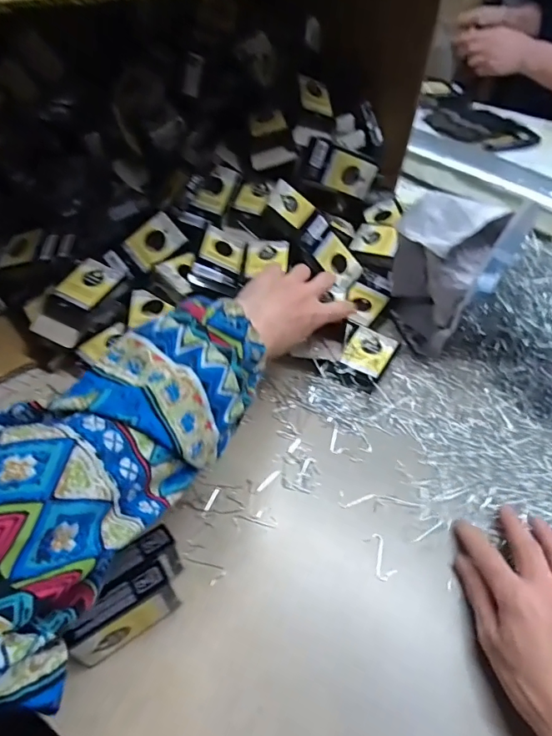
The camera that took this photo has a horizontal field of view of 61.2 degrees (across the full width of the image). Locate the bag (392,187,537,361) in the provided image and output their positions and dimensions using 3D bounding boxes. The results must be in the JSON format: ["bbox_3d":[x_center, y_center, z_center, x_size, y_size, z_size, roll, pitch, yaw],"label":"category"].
[{"bbox_3d":[0.174,-0.107,0.489,0.113,0.140,0.117,19,52,12],"label":"bag"}]

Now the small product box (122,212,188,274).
[{"bbox_3d":[-0.140,-0.145,0.540,0.064,0.016,0.045,-43,99,-6],"label":"small product box"}]

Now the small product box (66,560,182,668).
[{"bbox_3d":[-0.102,0.172,0.322,0.071,0.055,0.019,-31,59,-25],"label":"small product box"}]

